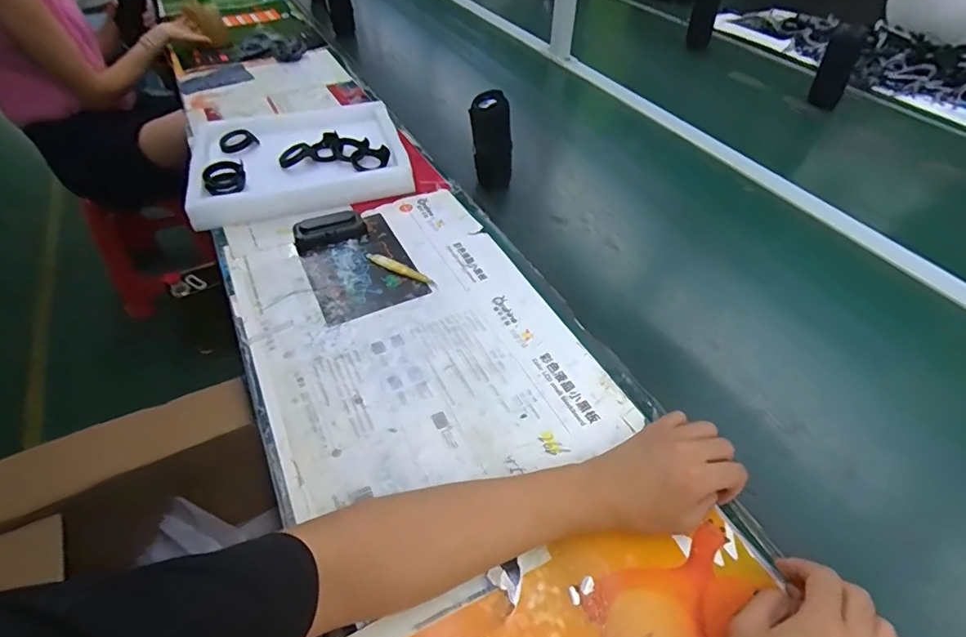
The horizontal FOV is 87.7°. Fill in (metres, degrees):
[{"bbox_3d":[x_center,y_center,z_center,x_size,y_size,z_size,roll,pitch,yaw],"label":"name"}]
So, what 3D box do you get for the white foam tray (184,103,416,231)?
[{"bbox_3d":[-0.330,-0.293,0.892,0.346,0.059,0.301,-14,48,-13],"label":"white foam tray"}]

